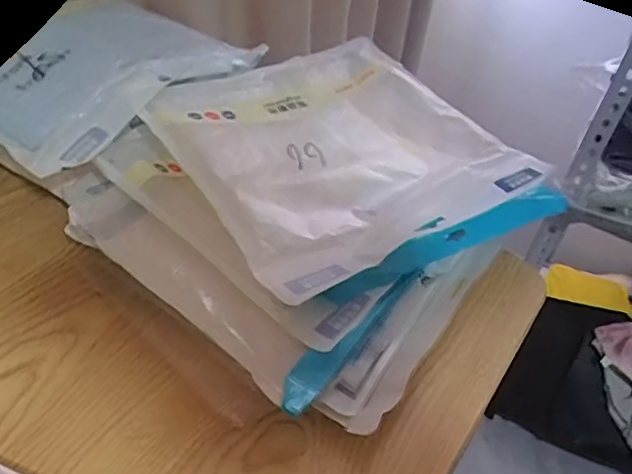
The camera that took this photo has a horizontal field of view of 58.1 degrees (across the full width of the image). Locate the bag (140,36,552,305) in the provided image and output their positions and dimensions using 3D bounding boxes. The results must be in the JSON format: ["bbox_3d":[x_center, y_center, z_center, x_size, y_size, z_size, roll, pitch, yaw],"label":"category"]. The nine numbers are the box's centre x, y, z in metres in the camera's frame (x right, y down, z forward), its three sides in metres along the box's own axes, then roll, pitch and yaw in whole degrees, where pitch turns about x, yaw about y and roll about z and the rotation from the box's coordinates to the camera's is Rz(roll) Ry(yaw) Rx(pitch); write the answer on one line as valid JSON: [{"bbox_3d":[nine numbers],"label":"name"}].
[{"bbox_3d":[0.018,-0.088,0.525,0.296,0.041,0.284,-23,49,-30],"label":"bag"}]

